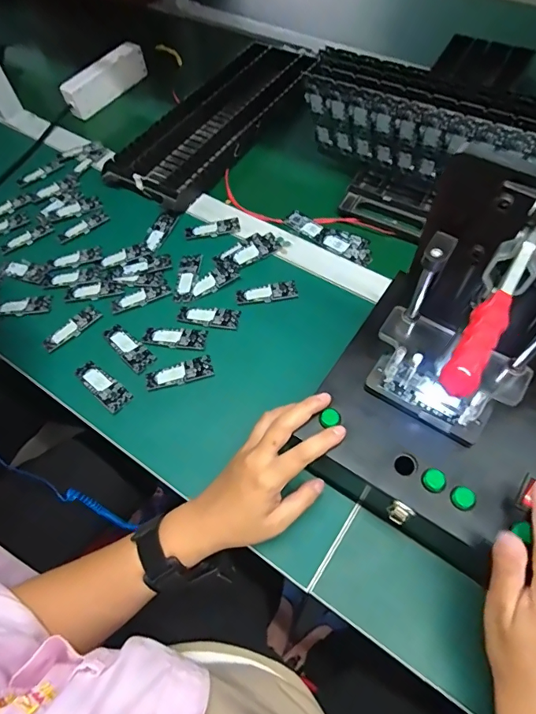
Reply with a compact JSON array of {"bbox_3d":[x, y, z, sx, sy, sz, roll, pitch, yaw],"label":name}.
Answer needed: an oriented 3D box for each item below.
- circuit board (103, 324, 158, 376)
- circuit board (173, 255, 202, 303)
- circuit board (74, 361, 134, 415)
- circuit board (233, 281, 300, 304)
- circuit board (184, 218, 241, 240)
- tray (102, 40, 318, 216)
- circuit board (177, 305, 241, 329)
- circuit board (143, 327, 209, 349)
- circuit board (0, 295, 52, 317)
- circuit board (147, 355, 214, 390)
[{"bbox_3d":[-0.160,-0.011,0.499,0.071,0.004,0.027,37,69,22],"label":"circuit board"},{"bbox_3d":[-0.100,-0.097,0.545,0.025,0.004,0.073,1,61,5],"label":"circuit board"},{"bbox_3d":[-0.179,0.031,0.477,0.072,0.006,0.027,37,69,22],"label":"circuit board"},{"bbox_3d":[-0.002,-0.076,0.528,0.073,0.004,0.024,-11,60,-2],"label":"circuit board"},{"bbox_3d":[-0.074,-0.171,0.588,0.073,0.005,0.024,-9,60,-1],"label":"circuit board"},{"bbox_3d":[-0.059,-0.396,0.705,0.148,0.046,0.445,27,66,18],"label":"tray"},{"bbox_3d":[-0.069,-0.046,0.516,0.071,0.004,0.026,4,61,6],"label":"circuit board"},{"bbox_3d":[-0.106,-0.022,0.504,0.070,0.004,0.024,4,61,6],"label":"circuit board"},{"bbox_3d":[-0.296,-0.062,0.537,0.061,0.006,0.025,-9,60,-1],"label":"circuit board"},{"bbox_3d":[-0.097,0.018,0.480,0.073,0.005,0.025,-15,61,-4],"label":"circuit board"}]

